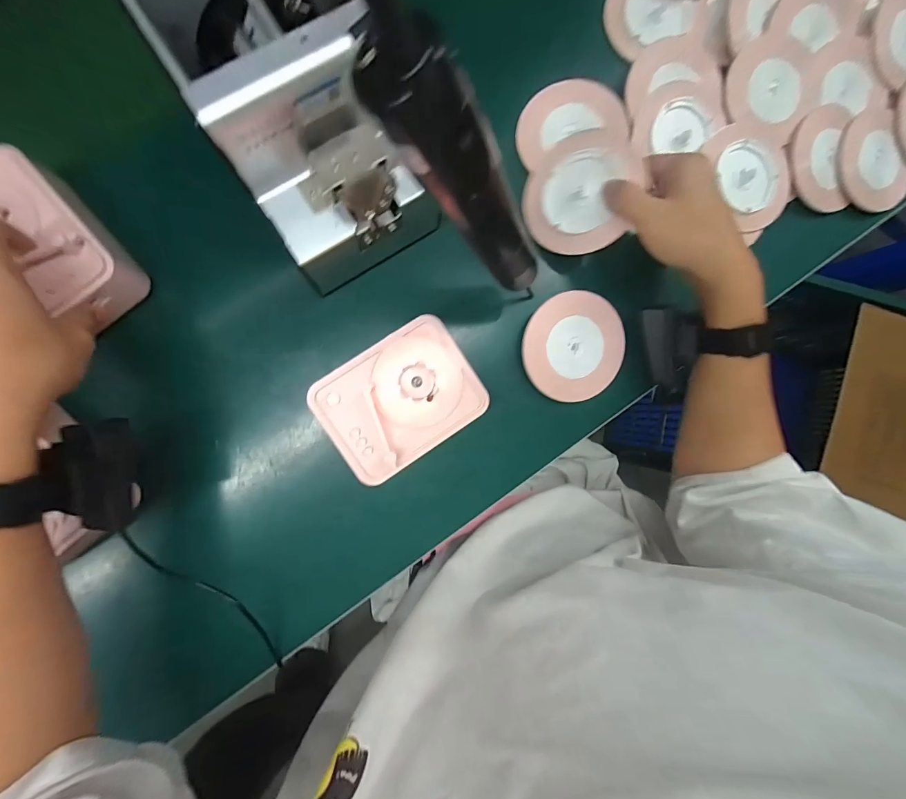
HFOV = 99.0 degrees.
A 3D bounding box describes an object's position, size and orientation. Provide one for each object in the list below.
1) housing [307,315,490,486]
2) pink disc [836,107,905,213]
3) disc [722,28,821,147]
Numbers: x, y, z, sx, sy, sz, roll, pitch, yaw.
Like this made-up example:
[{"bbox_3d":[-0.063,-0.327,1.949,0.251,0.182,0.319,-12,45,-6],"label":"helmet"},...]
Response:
[{"bbox_3d":[-0.043,-0.001,0.315,0.125,0.017,0.096,-34,93,-5],"label":"housing"},{"bbox_3d":[0.445,-0.251,0.408,0.082,0.012,0.099,-27,91,-3],"label":"pink disc"},{"bbox_3d":[0.323,-0.316,0.388,0.092,0.011,0.101,0,89,-3],"label":"disc"}]

